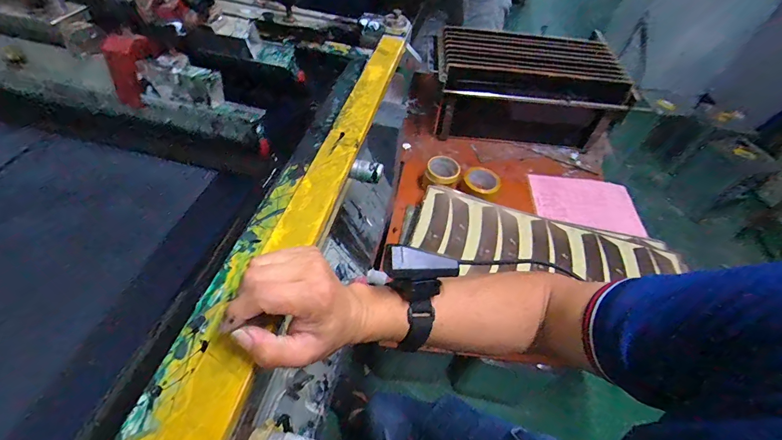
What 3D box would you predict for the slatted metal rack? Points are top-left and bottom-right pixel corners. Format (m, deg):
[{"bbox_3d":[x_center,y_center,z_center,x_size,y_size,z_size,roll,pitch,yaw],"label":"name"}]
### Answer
[{"bbox_3d":[0.390,-0.366,1.092,0.524,0.299,0.219,16,52,7],"label":"slatted metal rack"}]

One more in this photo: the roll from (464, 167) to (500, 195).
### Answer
[{"bbox_3d":[0.250,-0.109,1.005,0.098,0.027,0.085,23,53,12],"label":"roll"}]

